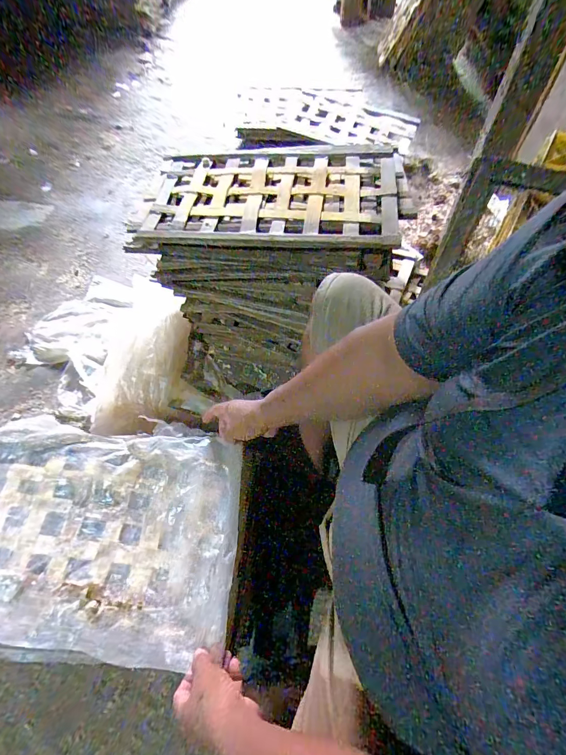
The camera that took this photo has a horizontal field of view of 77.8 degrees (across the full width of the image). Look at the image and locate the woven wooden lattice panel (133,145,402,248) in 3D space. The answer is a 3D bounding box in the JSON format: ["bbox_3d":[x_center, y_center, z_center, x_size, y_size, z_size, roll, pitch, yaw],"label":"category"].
[{"bbox_3d":[-0.024,-0.439,0.814,0.562,0.034,0.384,3,61,7],"label":"woven wooden lattice panel"}]

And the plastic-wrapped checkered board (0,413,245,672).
[{"bbox_3d":[-0.336,0.251,0.607,0.524,0.038,0.367,2,62,4],"label":"plastic-wrapped checkered board"}]

